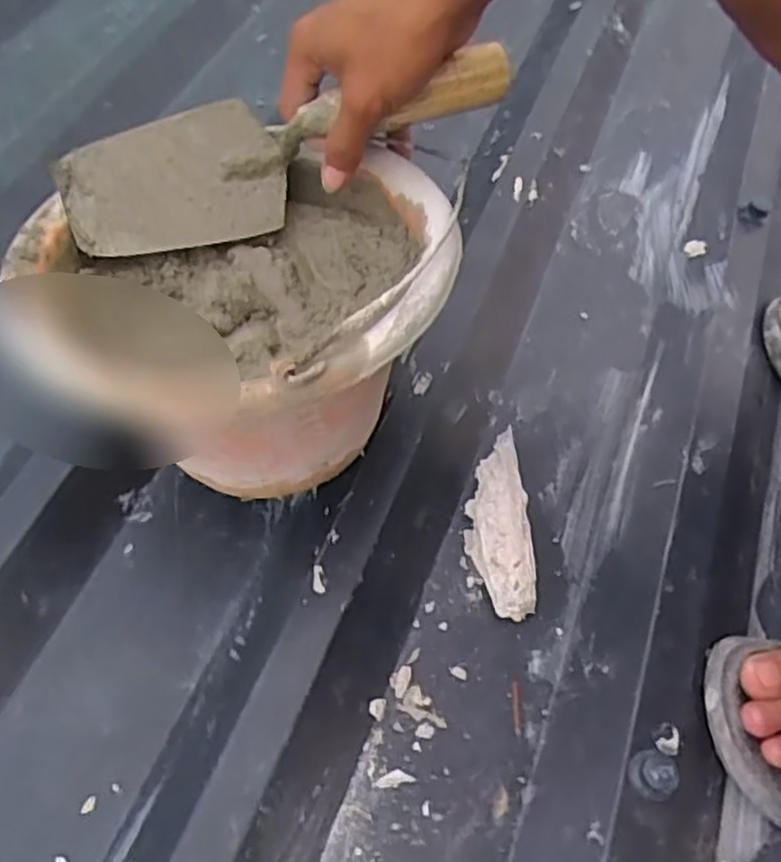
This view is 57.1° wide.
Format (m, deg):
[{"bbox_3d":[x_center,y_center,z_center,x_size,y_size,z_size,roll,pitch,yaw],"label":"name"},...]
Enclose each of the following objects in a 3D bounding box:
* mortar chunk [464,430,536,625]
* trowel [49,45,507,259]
[{"bbox_3d":[0.073,0.066,0.495,0.038,0.046,0.118,-5,69,1],"label":"mortar chunk"},{"bbox_3d":[-0.066,-0.181,0.452,0.280,0.047,0.085,-16,69,3],"label":"trowel"}]

